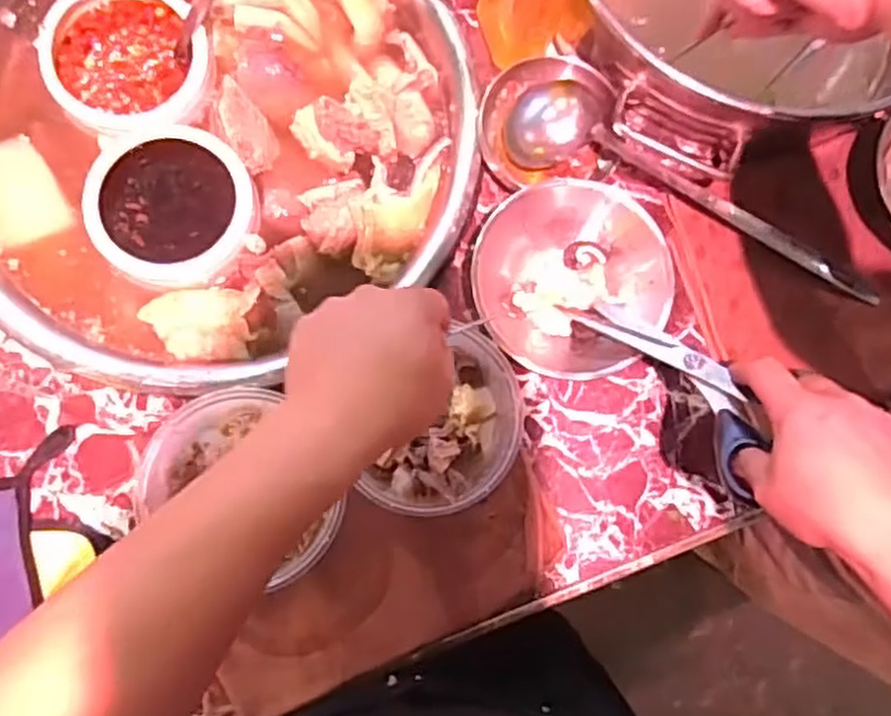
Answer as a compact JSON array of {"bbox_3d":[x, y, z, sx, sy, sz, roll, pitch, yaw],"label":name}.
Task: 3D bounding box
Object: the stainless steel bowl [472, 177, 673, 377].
[{"bbox_3d":[0.096,-0.063,0.582,0.145,0.058,0.140,1,81,-5],"label":"stainless steel bowl"}]

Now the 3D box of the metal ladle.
[{"bbox_3d":[0.210,-0.140,0.605,0.332,0.050,0.075,19,80,-2],"label":"metal ladle"}]

